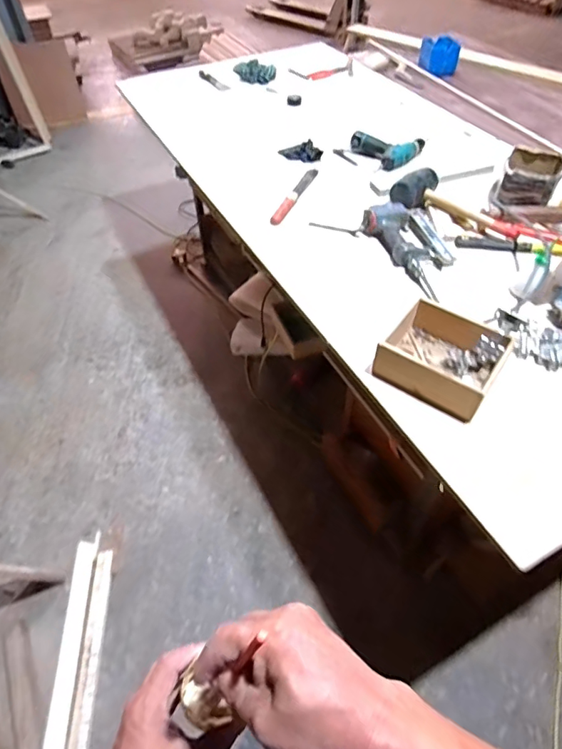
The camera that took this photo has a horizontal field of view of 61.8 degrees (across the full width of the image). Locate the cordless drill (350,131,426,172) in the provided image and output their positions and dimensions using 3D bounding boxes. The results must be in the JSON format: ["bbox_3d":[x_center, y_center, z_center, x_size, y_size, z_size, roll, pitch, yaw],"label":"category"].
[{"bbox_3d":[0.335,-0.711,1.454,0.170,0.055,0.181,-31,57,-22],"label":"cordless drill"}]

